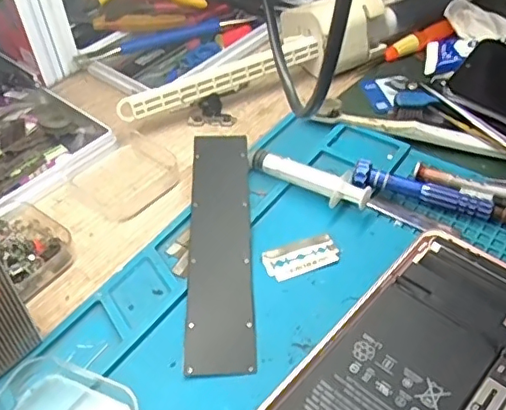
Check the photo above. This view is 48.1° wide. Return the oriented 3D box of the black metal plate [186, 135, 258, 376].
[{"bbox_3d":[-0.019,0.020,0.329,0.036,0.005,0.162,0,51,-3],"label":"black metal plate"}]

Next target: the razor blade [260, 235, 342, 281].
[{"bbox_3d":[0.027,0.029,0.323,0.041,0.004,0.022,-16,46,-12],"label":"razor blade"}]

